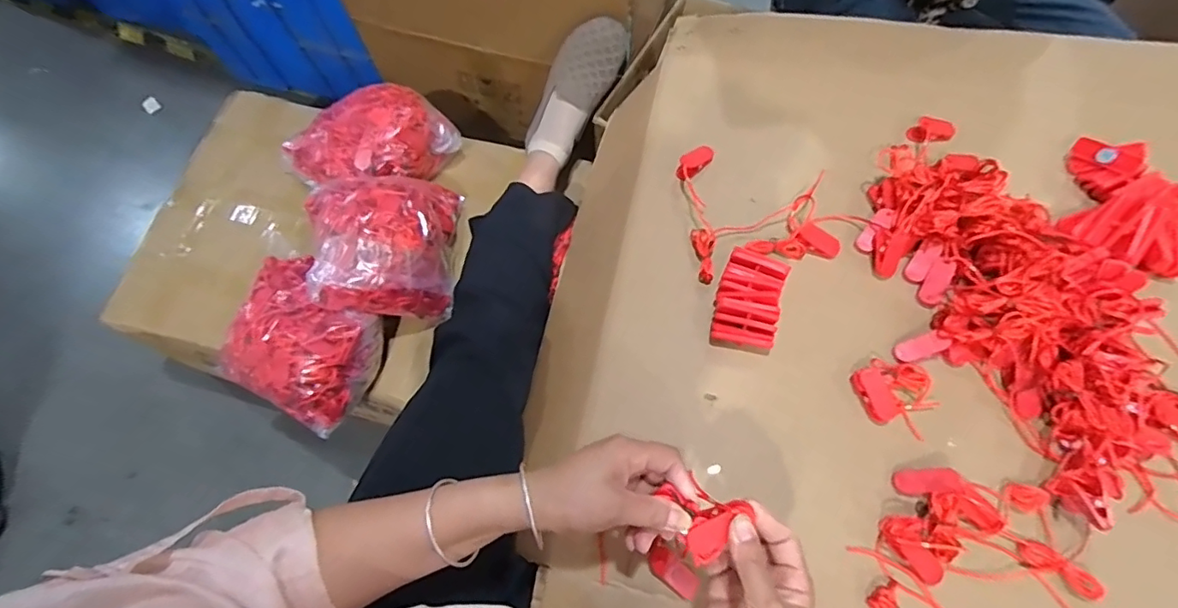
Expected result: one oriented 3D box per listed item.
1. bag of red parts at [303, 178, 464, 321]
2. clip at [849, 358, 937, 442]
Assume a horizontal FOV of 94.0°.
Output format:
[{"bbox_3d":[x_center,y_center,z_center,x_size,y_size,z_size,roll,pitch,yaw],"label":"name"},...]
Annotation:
[{"bbox_3d":[-0.273,-0.083,0.739,0.182,0.126,0.192,-12,67,-2],"label":"bag of red parts"},{"bbox_3d":[0.287,0.084,0.509,0.063,0.021,0.074,-32,69,-10],"label":"clip"}]

